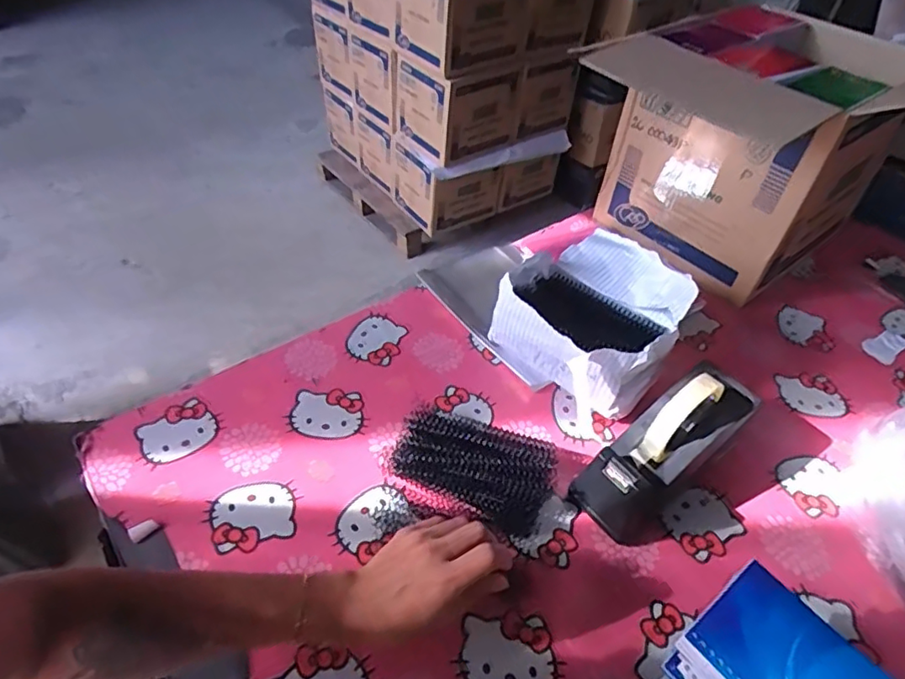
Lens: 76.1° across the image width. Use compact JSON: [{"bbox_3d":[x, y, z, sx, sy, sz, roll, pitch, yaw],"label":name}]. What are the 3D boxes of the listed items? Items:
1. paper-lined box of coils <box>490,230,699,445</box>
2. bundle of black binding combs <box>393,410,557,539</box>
[{"bbox_3d":[0.169,-0.014,0.696,0.191,0.139,0.193,-23,52,-25],"label":"paper-lined box of coils"},{"bbox_3d":[0.023,0.131,0.609,0.163,0.039,0.092,19,47,13],"label":"bundle of black binding combs"}]

